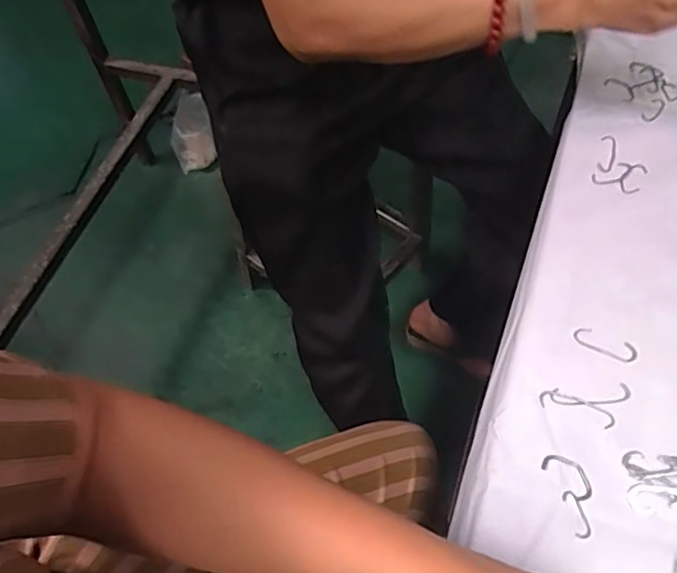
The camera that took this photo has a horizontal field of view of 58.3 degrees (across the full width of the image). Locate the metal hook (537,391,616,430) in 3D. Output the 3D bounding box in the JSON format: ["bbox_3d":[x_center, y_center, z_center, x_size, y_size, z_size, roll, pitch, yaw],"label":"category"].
[{"bbox_3d":[0.168,0.086,0.428,0.051,0.004,0.015,19,62,15],"label":"metal hook"}]

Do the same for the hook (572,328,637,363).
[{"bbox_3d":[0.201,0.044,0.457,0.046,0.004,0.017,21,62,16],"label":"hook"}]

